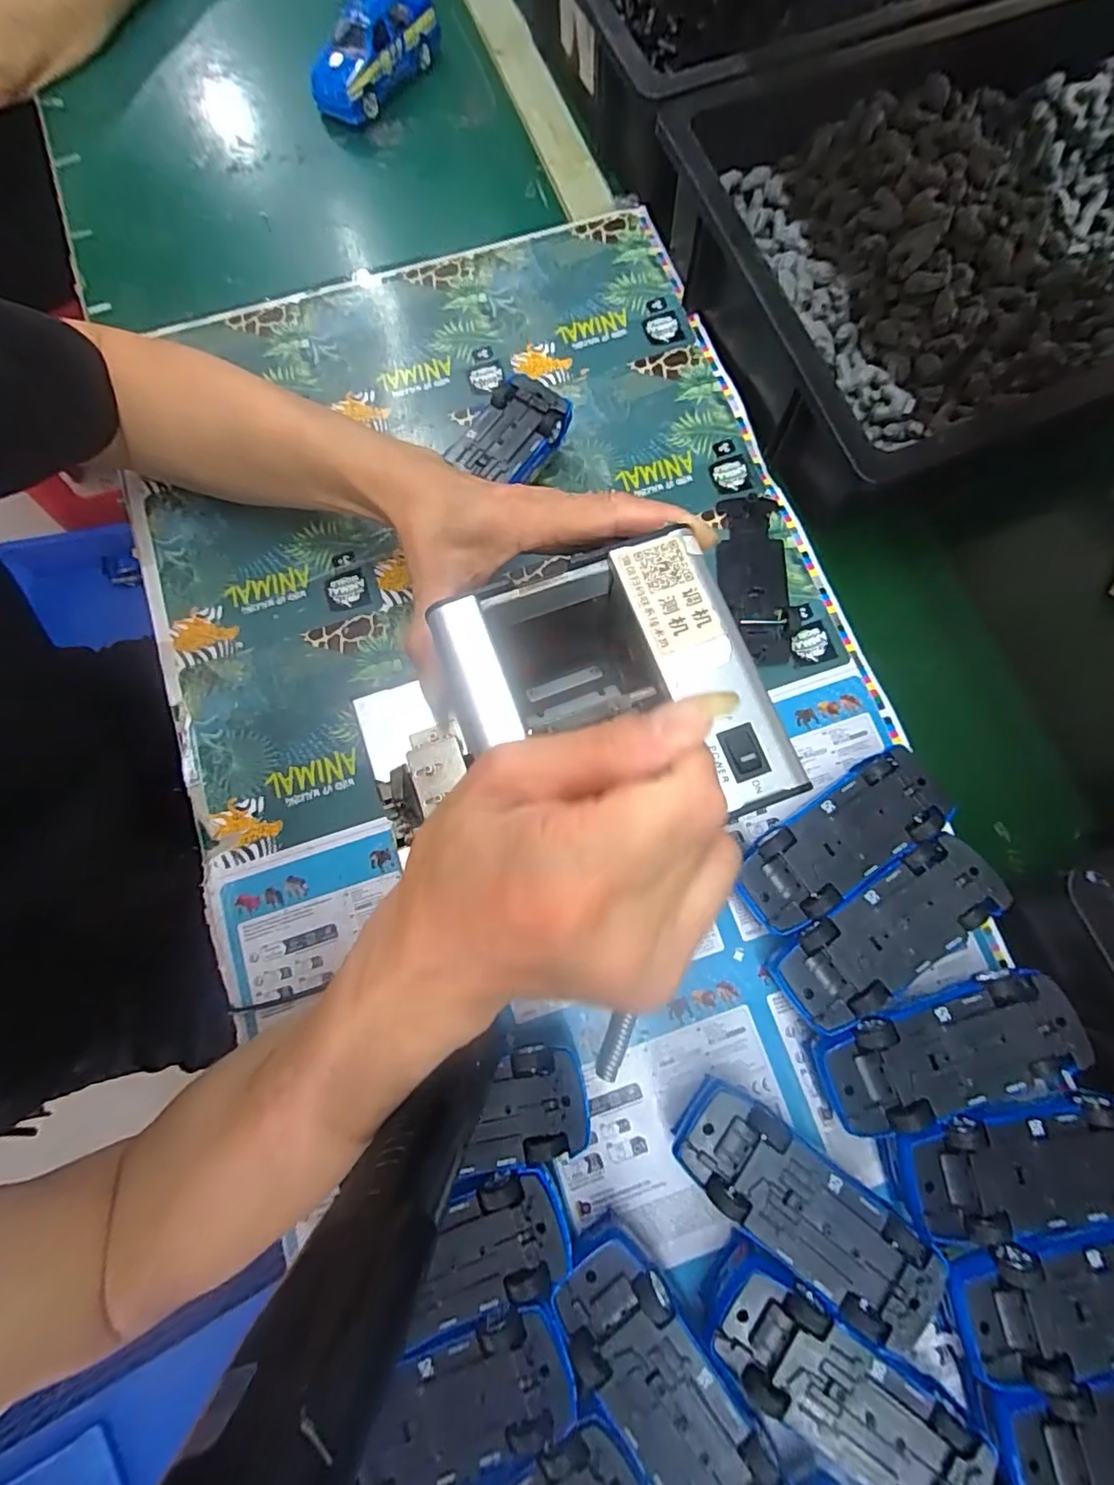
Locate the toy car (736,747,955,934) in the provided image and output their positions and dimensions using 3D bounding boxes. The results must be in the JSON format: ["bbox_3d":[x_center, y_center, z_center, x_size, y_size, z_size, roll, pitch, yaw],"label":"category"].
[{"bbox_3d":[0.161,0.058,0.337,0.126,0.045,0.055,-33,79,-8],"label":"toy car"}]

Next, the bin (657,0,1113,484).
[{"bbox_3d":[0.324,-0.364,0.414,0.441,0.096,0.314,-21,78,-6],"label":"bin"}]

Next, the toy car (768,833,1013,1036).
[{"bbox_3d":[0.181,0.107,0.325,0.128,0.048,0.054,-32,79,-7],"label":"toy car"}]

